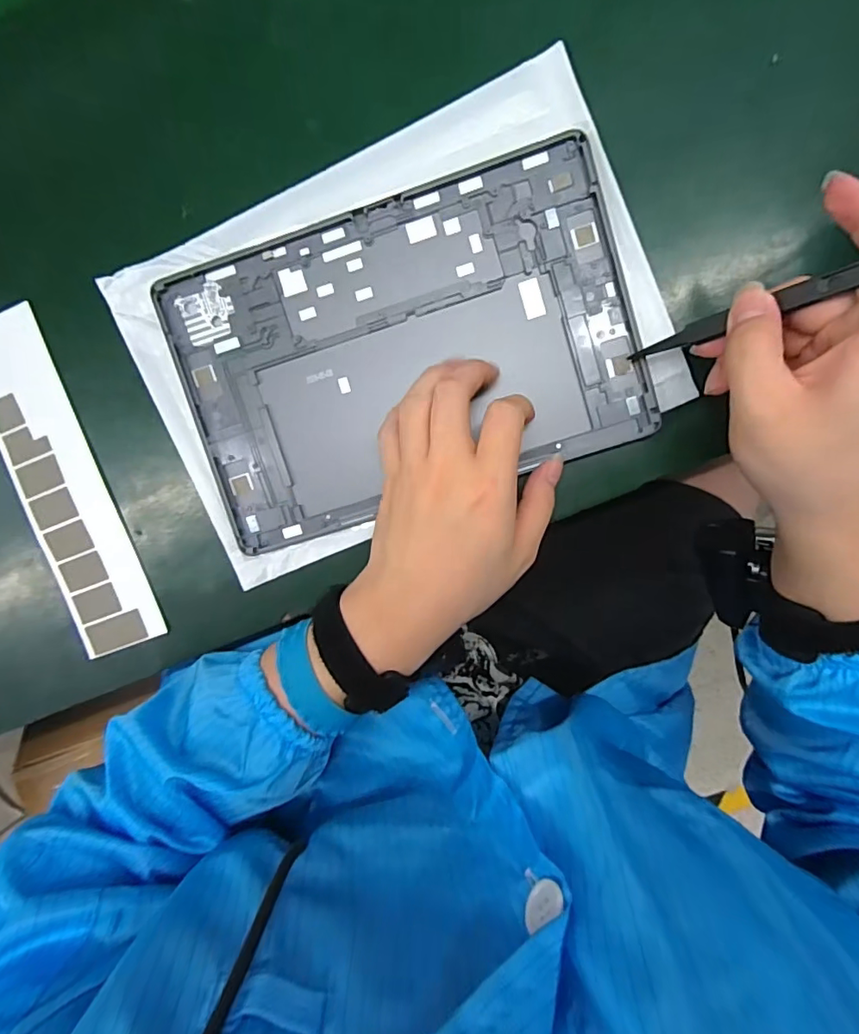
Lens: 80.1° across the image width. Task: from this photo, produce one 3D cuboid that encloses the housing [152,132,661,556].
[{"bbox_3d":[-0.016,-0.093,0.294,0.252,0.012,0.167,-17,93,6],"label":"housing"}]

